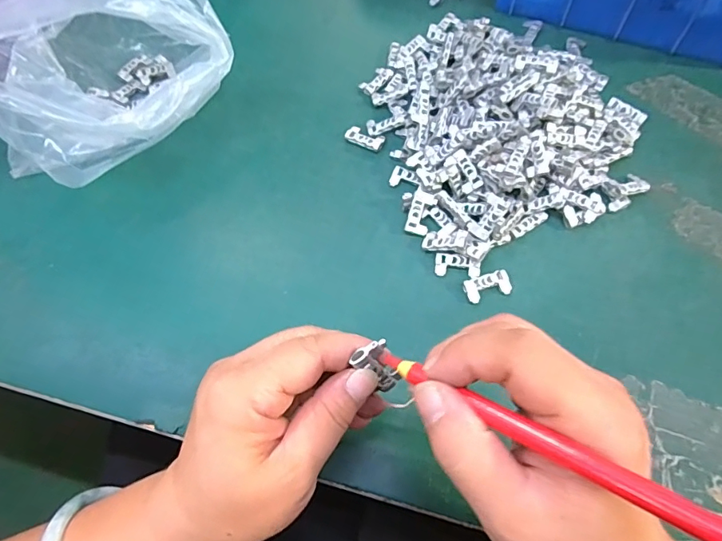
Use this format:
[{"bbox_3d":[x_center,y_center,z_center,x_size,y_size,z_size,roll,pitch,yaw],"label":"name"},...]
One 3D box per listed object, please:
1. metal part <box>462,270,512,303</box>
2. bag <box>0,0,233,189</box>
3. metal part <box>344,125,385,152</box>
[{"bbox_3d":[0.084,0.010,0.308,0.030,0.005,0.016,-16,65,-5],"label":"metal part"},{"bbox_3d":[-0.193,-0.149,0.341,0.164,0.107,0.148,-38,68,-15],"label":"bag"},{"bbox_3d":[0.003,-0.105,0.368,0.030,0.005,0.014,24,68,13],"label":"metal part"}]

